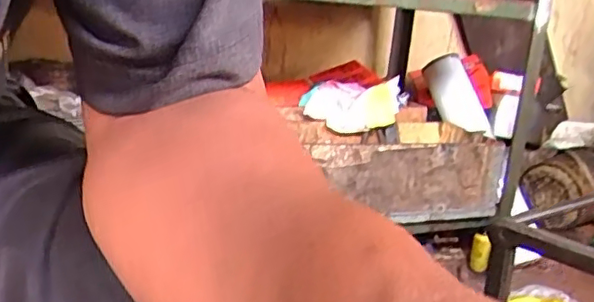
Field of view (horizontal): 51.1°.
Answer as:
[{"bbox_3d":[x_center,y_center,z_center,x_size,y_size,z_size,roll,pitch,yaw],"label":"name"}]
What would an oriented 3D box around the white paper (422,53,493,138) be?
[{"bbox_3d":[0.378,-0.110,1.406,0.089,0.095,0.228,1,47,-22],"label":"white paper"}]

